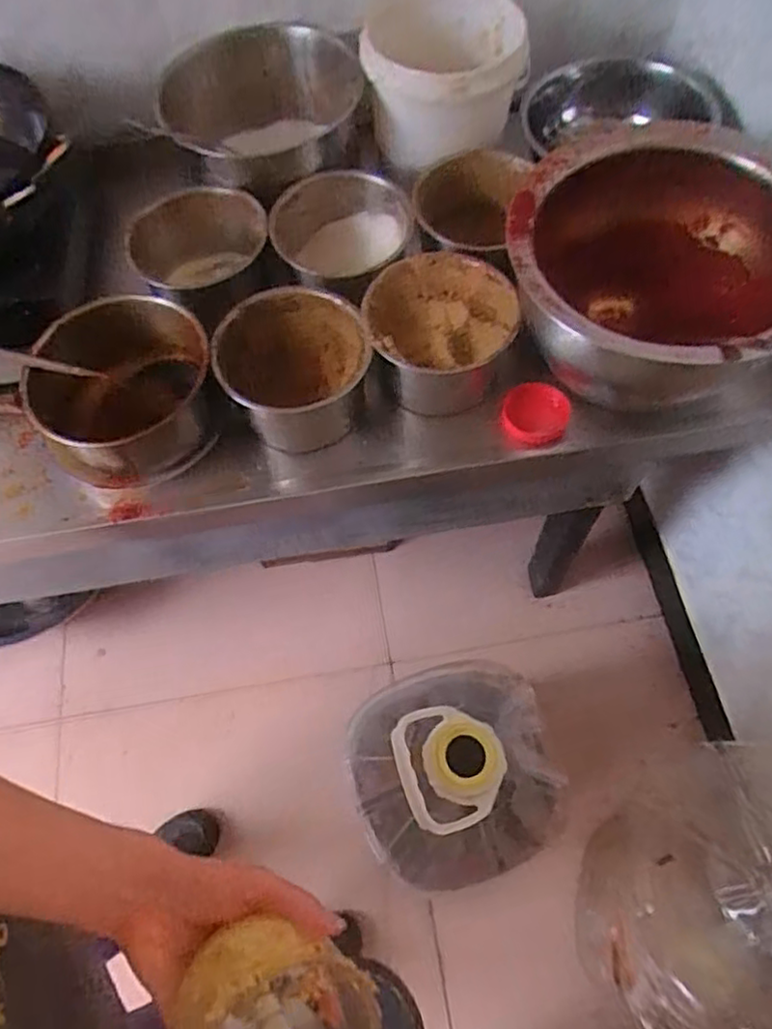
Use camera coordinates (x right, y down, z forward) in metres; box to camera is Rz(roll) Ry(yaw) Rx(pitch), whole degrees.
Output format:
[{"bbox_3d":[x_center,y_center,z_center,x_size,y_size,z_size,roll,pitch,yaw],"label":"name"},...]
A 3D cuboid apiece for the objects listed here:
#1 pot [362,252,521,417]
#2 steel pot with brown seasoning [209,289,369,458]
[{"bbox_3d":[0.055,-0.184,0.686,0.148,0.094,0.138,-1,65,3],"label":"pot"},{"bbox_3d":[-0.092,-0.146,0.678,0.149,0.093,0.137,-1,65,3],"label":"steel pot with brown seasoning"}]

